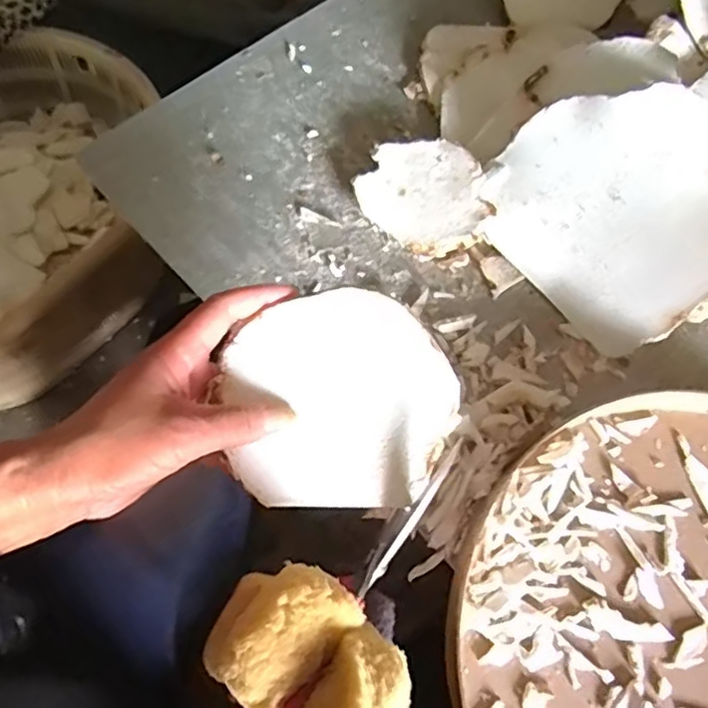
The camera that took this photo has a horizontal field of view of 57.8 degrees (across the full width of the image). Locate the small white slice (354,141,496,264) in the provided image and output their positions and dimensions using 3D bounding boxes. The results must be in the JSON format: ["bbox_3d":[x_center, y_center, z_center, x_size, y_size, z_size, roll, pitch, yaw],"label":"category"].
[{"bbox_3d":[0.057,-0.123,0.494,0.100,0.016,0.086,38,83,14],"label":"small white slice"}]

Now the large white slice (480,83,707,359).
[{"bbox_3d":[0.180,-0.102,0.444,0.150,0.012,0.168,-45,75,23],"label":"large white slice"}]

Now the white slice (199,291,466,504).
[{"bbox_3d":[-0.007,0.022,0.341,0.121,0.021,0.110,0,67,-2],"label":"white slice"}]

